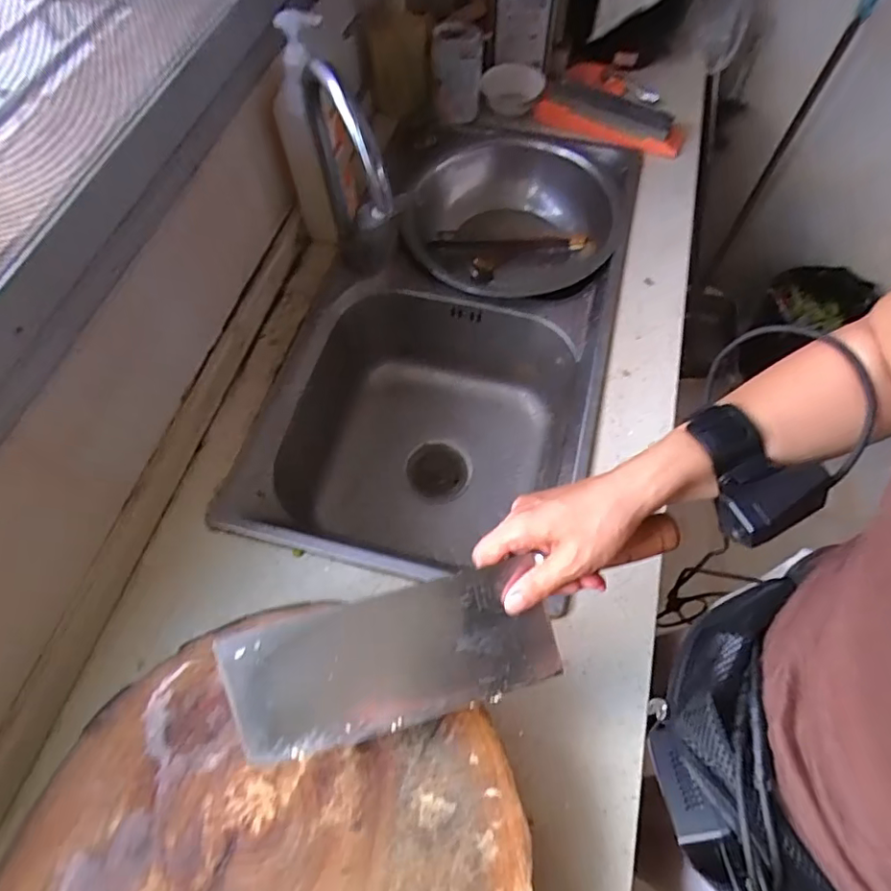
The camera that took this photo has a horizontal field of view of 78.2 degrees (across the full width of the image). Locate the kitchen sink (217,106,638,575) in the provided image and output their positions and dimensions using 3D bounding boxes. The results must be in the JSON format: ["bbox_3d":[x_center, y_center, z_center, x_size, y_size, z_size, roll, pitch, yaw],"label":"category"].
[{"bbox_3d":[0.012,-0.151,0.840,0.407,0.278,0.749,14,64,8],"label":"kitchen sink"}]

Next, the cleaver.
[{"bbox_3d":[0.012,0.135,0.402,0.328,0.028,0.097,-16,94,-5],"label":"cleaver"}]

